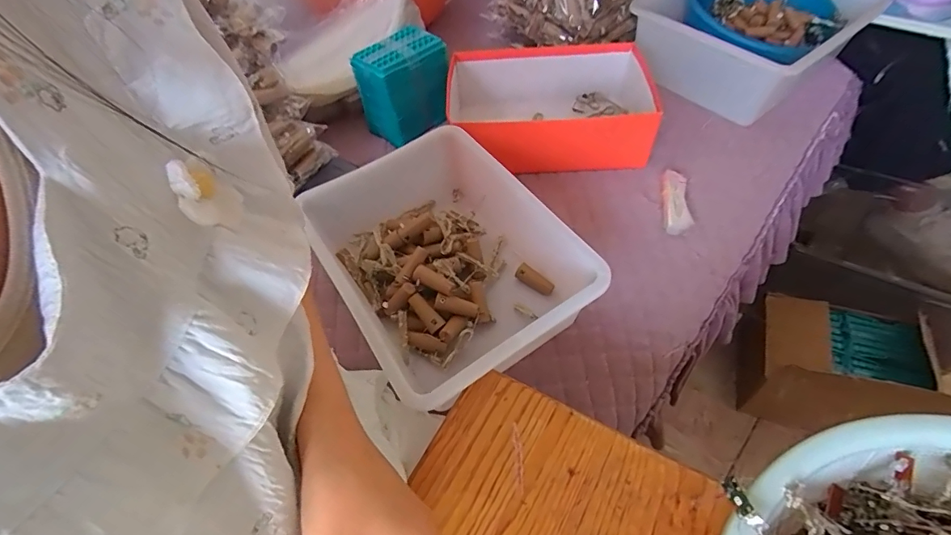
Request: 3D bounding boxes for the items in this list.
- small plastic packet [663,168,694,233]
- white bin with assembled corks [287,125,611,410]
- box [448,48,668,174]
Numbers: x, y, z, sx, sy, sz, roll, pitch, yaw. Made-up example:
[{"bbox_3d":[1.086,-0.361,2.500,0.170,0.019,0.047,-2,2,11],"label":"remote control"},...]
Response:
[{"bbox_3d":[0.285,-0.095,0.651,0.035,0.008,0.108,4,63,12],"label":"small plastic packet"},{"bbox_3d":[-0.049,-0.021,0.575,0.242,0.108,0.364,-29,56,-16],"label":"white bin with assembled corks"},{"bbox_3d":[0.113,-0.247,0.726,0.305,0.098,0.217,2,53,7],"label":"box"}]

